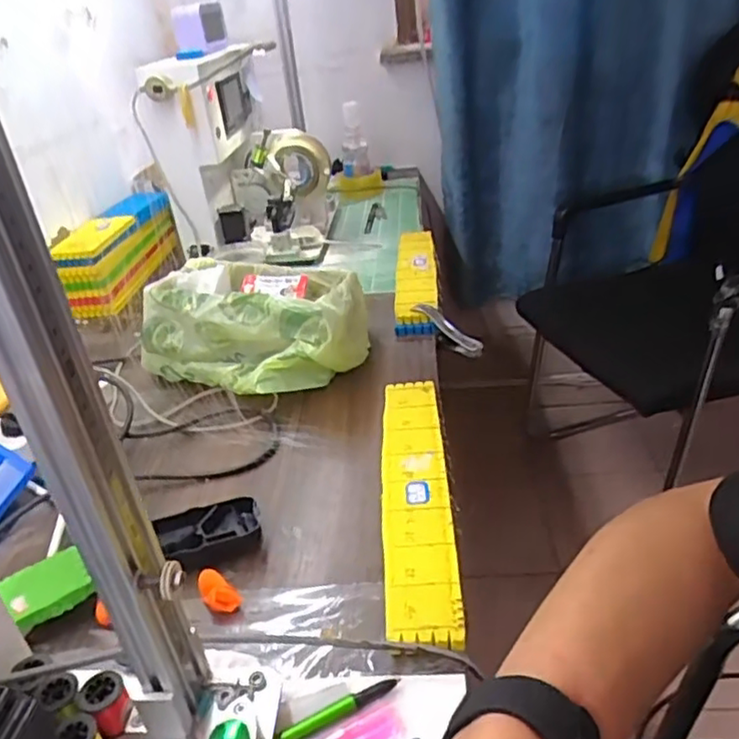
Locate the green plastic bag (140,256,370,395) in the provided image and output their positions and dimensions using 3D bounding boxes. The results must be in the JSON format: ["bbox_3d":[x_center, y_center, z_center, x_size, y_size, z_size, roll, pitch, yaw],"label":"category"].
[{"bbox_3d":[-0.145,-0.056,0.828,0.256,0.110,0.210,9,33,24],"label":"green plastic bag"}]

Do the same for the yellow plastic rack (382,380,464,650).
[{"bbox_3d":[0.042,0.110,0.604,0.059,0.016,0.340,-5,30,3],"label":"yellow plastic rack"}]

